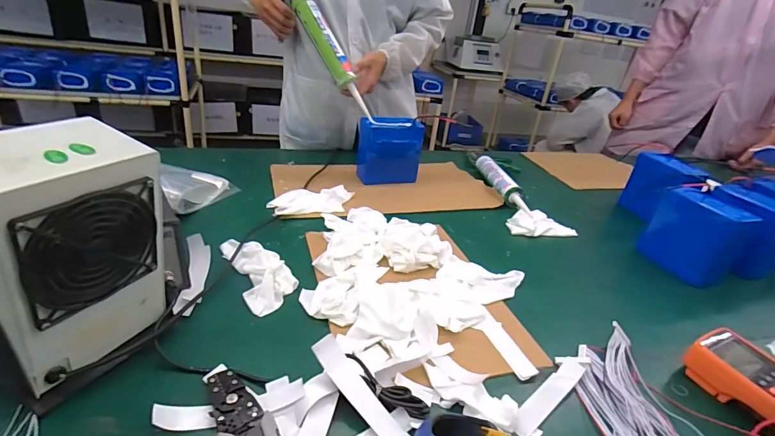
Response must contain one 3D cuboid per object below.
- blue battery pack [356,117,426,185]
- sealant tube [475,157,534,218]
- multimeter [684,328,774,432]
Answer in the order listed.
[{"bbox_3d":[0.003,-0.159,0.978,0.147,0.161,0.063,0,29,-14],"label":"blue battery pack"},{"bbox_3d":[0.282,-0.086,1.002,0.046,0.047,0.284,0,29,-14],"label":"sealant tube"},{"bbox_3d":[0.473,0.217,0.483,0.103,0.044,0.189,-4,30,-22],"label":"multimeter"}]

